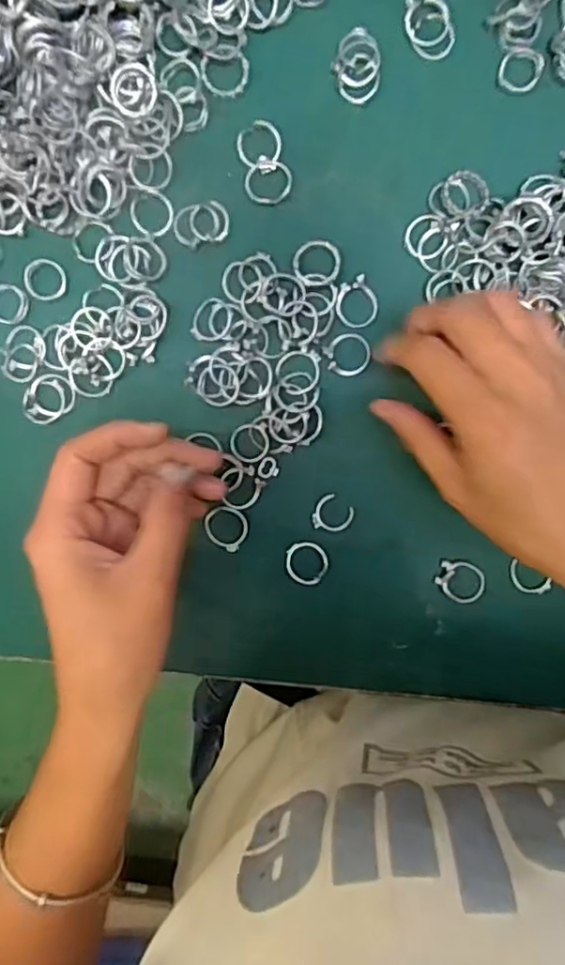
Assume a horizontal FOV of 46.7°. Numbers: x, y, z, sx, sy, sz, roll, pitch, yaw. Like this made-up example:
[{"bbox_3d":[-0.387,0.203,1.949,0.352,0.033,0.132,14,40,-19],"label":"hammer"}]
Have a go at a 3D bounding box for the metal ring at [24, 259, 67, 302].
[{"bbox_3d":[-0.119,-0.102,0.326,0.021,0.004,0.020,0,95,0],"label":"metal ring"}]

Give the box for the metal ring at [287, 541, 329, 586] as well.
[{"bbox_3d":[0.013,0.043,0.340,0.021,0.004,0.023,0,95,0],"label":"metal ring"}]

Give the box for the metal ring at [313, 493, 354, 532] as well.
[{"bbox_3d":[0.026,0.018,0.338,0.019,0.004,0.019,0,95,0],"label":"metal ring"}]

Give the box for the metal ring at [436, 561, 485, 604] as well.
[{"bbox_3d":[0.093,0.052,0.342,0.025,0.004,0.022,19,94,-1],"label":"metal ring"}]

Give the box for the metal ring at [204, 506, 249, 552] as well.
[{"bbox_3d":[-0.029,0.023,0.338,0.022,0.004,0.021,0,95,0],"label":"metal ring"}]

